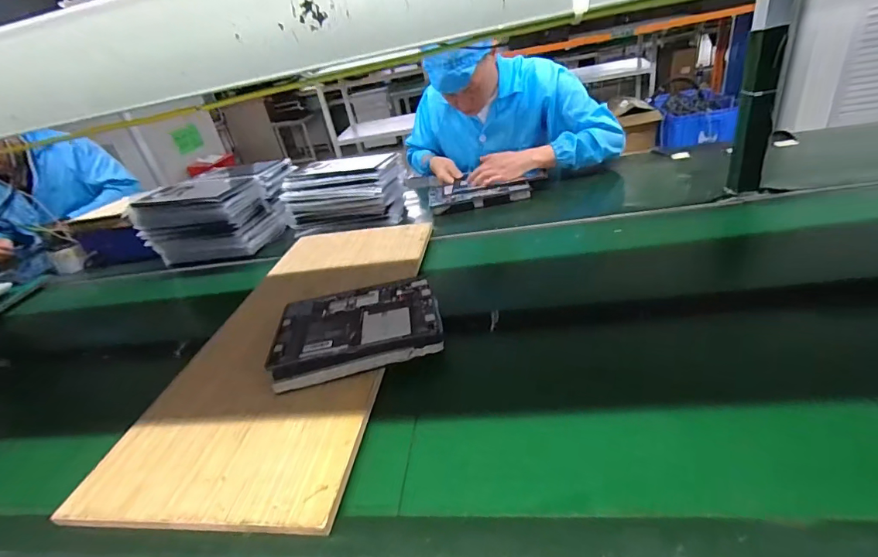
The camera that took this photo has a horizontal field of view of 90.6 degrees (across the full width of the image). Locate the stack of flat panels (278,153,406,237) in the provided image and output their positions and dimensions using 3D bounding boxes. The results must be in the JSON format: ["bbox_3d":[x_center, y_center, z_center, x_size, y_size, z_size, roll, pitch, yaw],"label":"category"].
[{"bbox_3d":[-0.246,-0.228,1.153,0.283,0.144,0.180,-4,33,13],"label":"stack of flat panels"}]

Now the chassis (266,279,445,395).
[{"bbox_3d":[-0.130,0.074,0.687,0.258,0.040,0.202,-15,32,-5],"label":"chassis"}]

